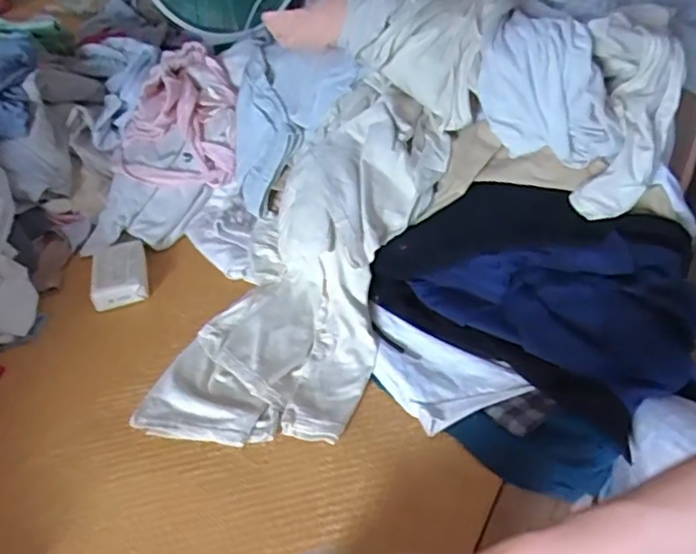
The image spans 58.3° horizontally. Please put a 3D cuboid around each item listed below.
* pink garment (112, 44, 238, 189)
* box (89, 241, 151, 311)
[{"bbox_3d":[-0.264,-0.240,0.941,0.190,0.126,0.184,-8,42,-1],"label":"pink garment"},{"bbox_3d":[-0.306,-0.007,0.839,0.069,0.032,0.114,-15,43,-9],"label":"box"}]

